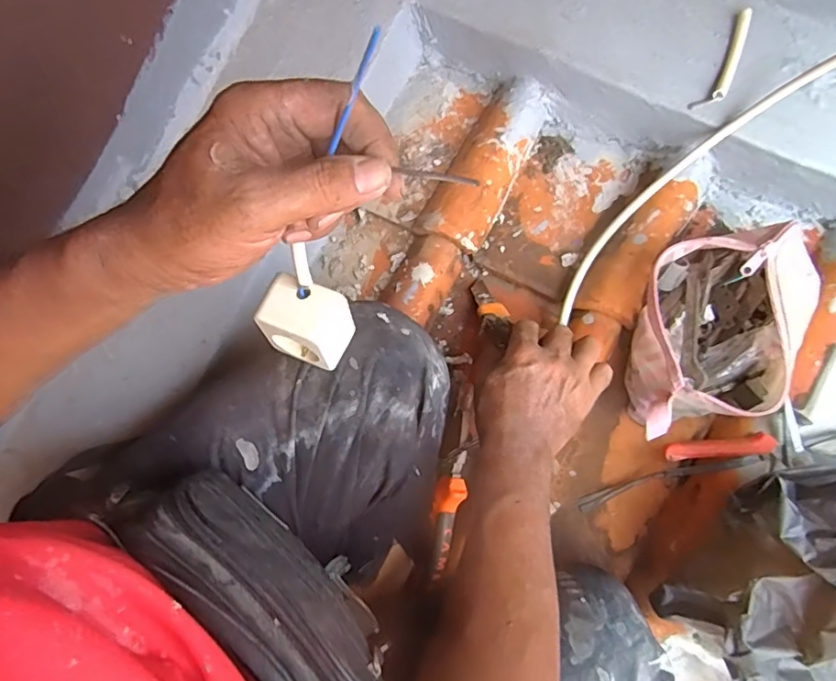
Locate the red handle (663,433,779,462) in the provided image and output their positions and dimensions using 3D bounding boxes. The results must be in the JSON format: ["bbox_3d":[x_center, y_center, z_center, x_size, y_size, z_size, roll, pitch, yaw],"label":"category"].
[{"bbox_3d":[0.282,0.101,0.504,0.093,0.013,0.017,-9,73,12],"label":"red handle"}]

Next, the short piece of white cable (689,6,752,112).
[{"bbox_3d":[0.289,-0.262,0.503,0.024,0.008,0.096,23,94,7],"label":"short piece of white cable"}]

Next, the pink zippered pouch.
[{"bbox_3d":[0.281,-0.007,0.494,0.146,0.088,0.178,2,74,1],"label":"pink zippered pouch"}]

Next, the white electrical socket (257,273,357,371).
[{"bbox_3d":[-0.081,-0.013,0.399,0.056,0.057,0.046,20,75,6],"label":"white electrical socket"}]

